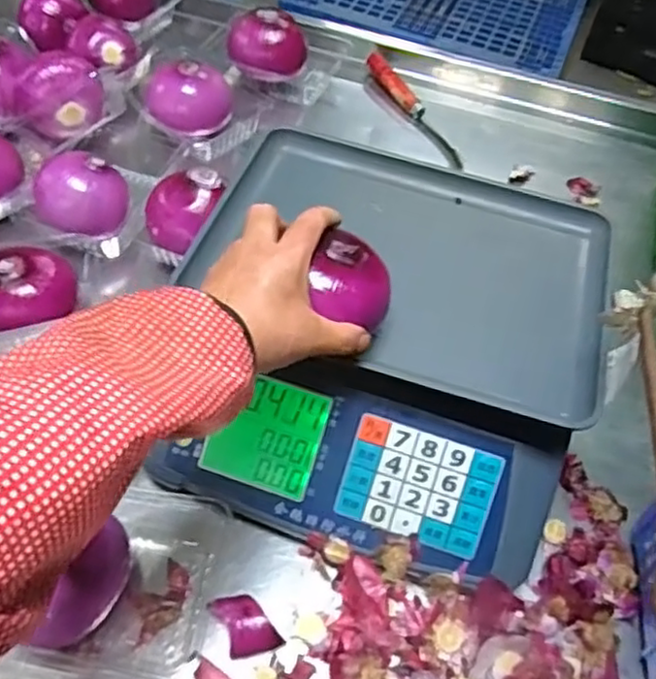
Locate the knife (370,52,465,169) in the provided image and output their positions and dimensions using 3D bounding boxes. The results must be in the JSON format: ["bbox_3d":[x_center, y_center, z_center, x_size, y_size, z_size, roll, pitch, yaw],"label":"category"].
[{"bbox_3d":[0.112,-0.300,0.875,0.024,0.032,0.222,-21,59,-19],"label":"knife"}]

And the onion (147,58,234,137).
[{"bbox_3d":[-0.165,-0.287,0.803,0.101,0.068,0.082,-5,55,-9],"label":"onion"}]

